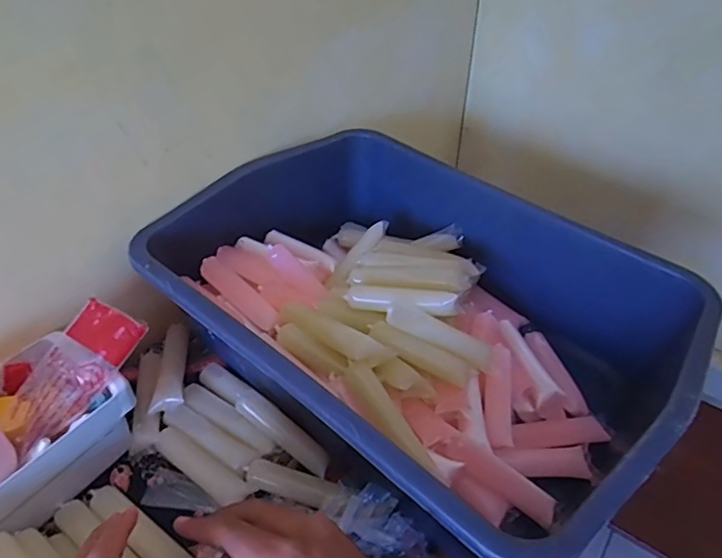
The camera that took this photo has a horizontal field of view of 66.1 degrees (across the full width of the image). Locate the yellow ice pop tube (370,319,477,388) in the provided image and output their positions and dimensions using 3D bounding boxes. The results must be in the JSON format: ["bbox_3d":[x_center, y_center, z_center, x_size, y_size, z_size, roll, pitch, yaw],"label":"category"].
[{"bbox_3d":[0.058,0.069,0.528,0.103,0.016,0.023,27,47,6],"label":"yellow ice pop tube"}]

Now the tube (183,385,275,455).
[{"bbox_3d":[-0.131,0.132,0.540,0.114,0.016,0.026,28,49,27],"label":"tube"}]

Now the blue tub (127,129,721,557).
[{"bbox_3d":[0.051,0.038,0.568,0.478,0.136,0.343,31,51,30],"label":"blue tub"}]

